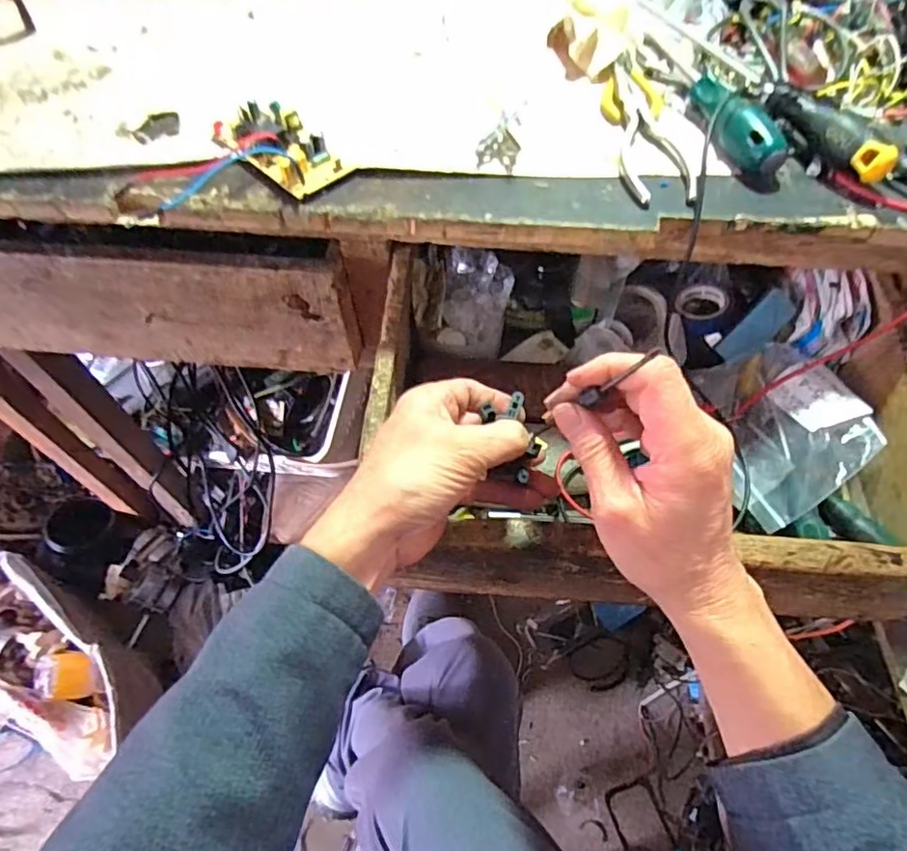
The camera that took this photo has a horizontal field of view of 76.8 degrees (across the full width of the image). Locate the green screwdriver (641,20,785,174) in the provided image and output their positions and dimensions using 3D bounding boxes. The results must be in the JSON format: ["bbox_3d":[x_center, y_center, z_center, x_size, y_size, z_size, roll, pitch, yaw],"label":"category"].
[{"bbox_3d":[0.183,-0.243,0.414,0.028,0.028,0.176,-12,60,-9],"label":"green screwdriver"}]

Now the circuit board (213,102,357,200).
[{"bbox_3d":[-0.120,-0.194,0.393,0.100,0.026,0.049,41,66,21],"label":"circuit board"}]

